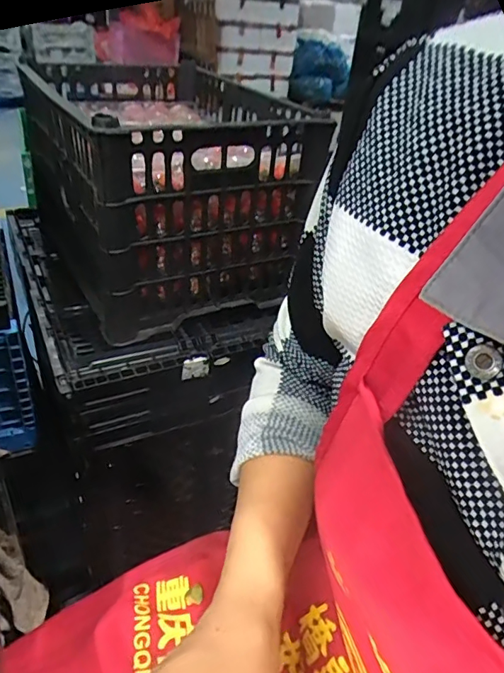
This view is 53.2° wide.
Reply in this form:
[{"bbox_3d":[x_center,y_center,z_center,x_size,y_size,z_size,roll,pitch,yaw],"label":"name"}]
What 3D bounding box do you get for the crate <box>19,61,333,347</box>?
[{"bbox_3d":[-0.169,-0.282,0.888,0.363,0.280,0.624,-14,40,-27],"label":"crate"}]

